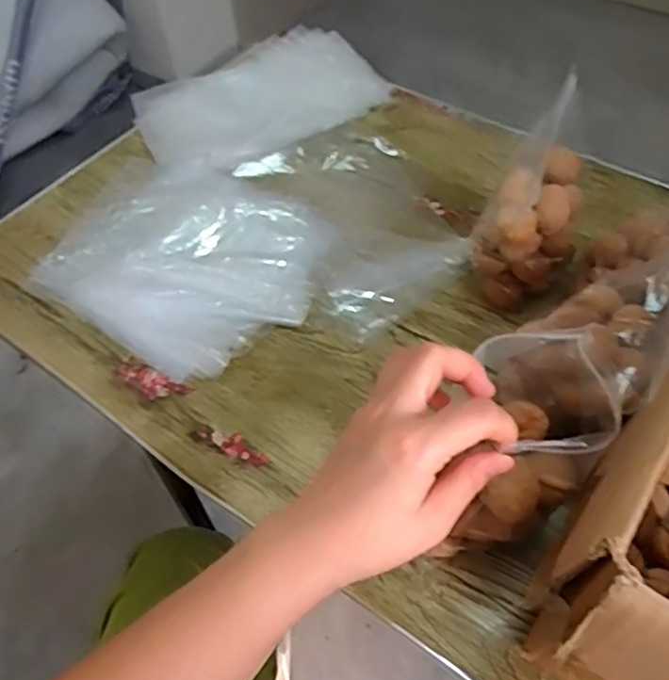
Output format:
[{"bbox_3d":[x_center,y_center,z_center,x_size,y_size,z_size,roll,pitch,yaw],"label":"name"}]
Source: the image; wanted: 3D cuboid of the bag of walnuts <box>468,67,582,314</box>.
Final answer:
[{"bbox_3d":[0.167,-0.109,0.571,0.086,0.171,0.105,12,54,12],"label":"bag of walnuts"}]

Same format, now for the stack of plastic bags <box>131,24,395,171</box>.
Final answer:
[{"bbox_3d":[-0.092,-0.297,0.808,0.292,0.033,0.186,-26,56,-16],"label":"stack of plastic bags"}]

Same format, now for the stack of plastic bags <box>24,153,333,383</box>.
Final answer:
[{"bbox_3d":[-0.155,-0.089,0.666,0.285,0.020,0.232,23,57,19],"label":"stack of plastic bags"}]

